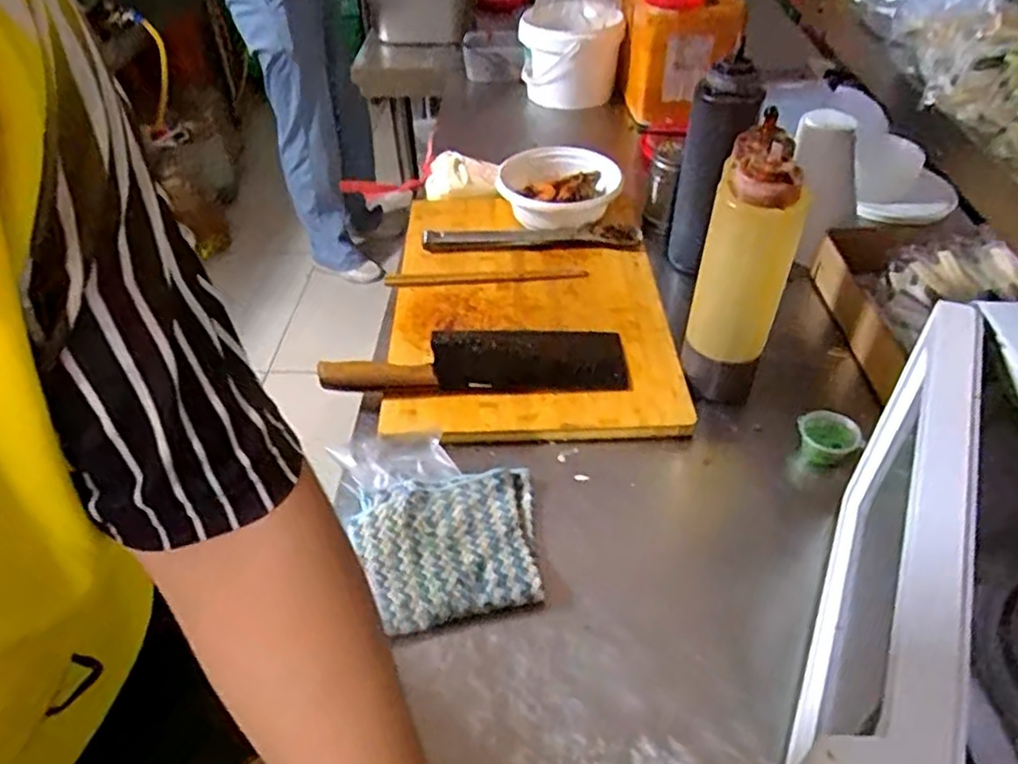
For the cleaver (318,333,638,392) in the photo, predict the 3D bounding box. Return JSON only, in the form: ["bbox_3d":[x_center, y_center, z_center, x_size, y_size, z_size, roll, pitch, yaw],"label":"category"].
[{"bbox_3d":[-0.035,-0.029,0.751,0.314,0.022,0.087,-1,42,0],"label":"cleaver"}]

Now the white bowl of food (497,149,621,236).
[{"bbox_3d":[0.066,-0.262,0.971,0.164,0.080,0.159,0,42,0],"label":"white bowl of food"}]

